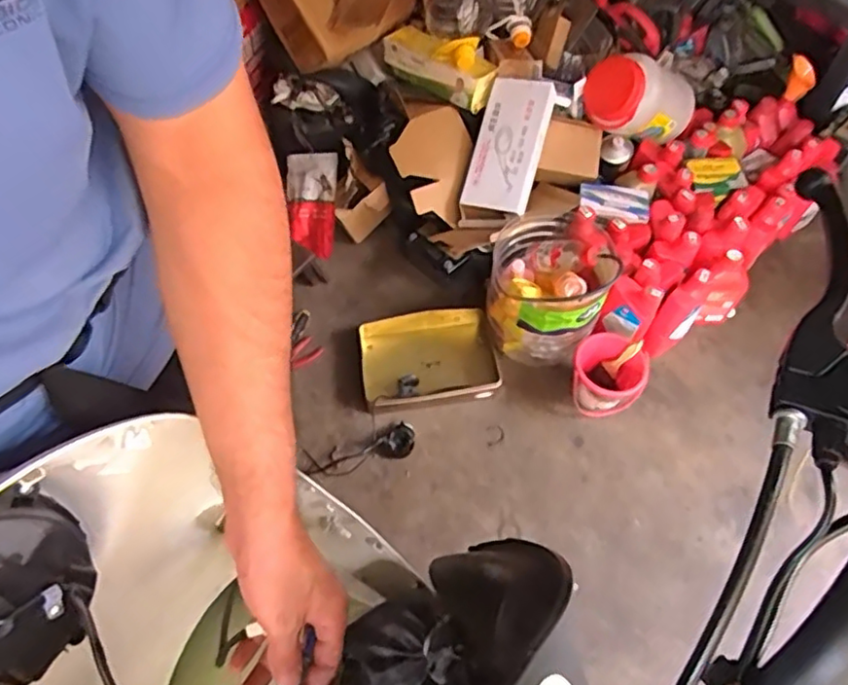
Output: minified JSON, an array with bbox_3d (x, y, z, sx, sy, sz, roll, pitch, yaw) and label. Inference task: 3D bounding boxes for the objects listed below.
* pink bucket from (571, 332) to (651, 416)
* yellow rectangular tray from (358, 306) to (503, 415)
[{"bbox_3d":[0.401,0.072,1.347,0.154,0.133,0.146,-1,58,1],"label":"pink bucket"},{"bbox_3d":[0.007,0.033,1.425,0.296,0.039,0.248,-10,58,-5],"label":"yellow rectangular tray"}]

